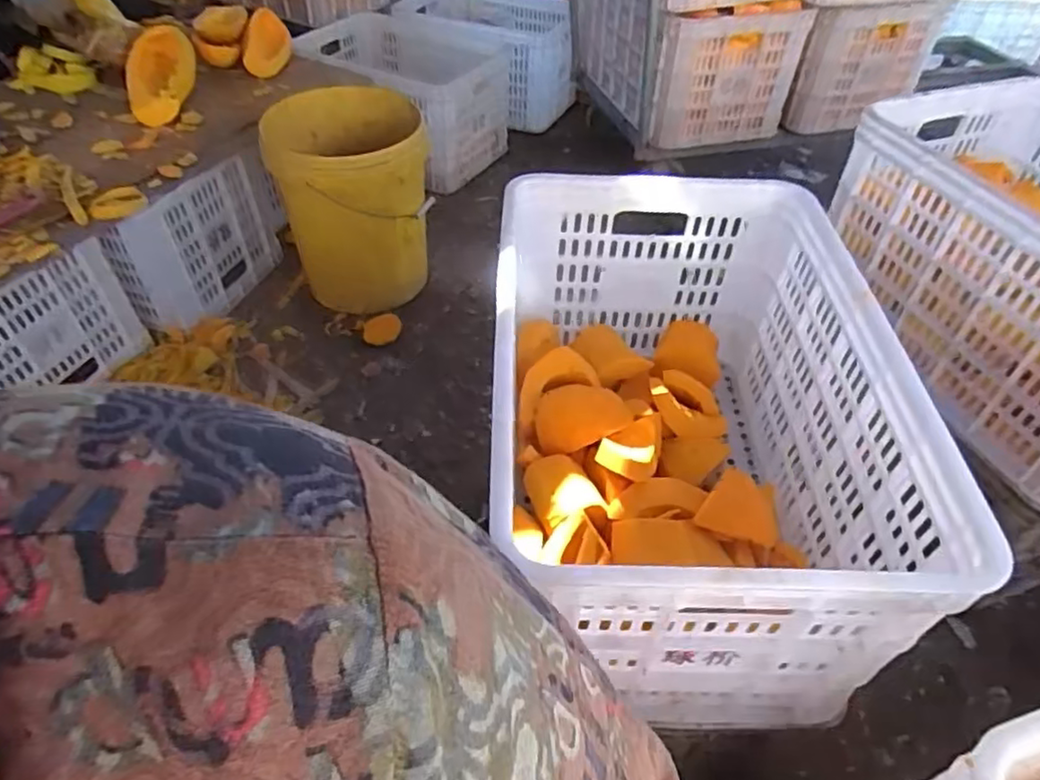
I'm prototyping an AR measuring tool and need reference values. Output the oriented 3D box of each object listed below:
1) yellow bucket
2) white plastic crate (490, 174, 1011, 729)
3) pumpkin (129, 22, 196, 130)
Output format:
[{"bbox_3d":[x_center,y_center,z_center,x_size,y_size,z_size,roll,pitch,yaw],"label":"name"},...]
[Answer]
[{"bbox_3d":[-0.332,-0.381,1.322,0.273,0.304,0.290,-8,51,-13],"label":"yellow bucket"},{"bbox_3d":[0.156,0.029,0.702,0.361,0.282,0.523,4,49,-3],"label":"white plastic crate"},{"bbox_3d":[-0.731,-0.644,1.344,0.109,0.067,0.255,-2,65,-8],"label":"pumpkin"}]

